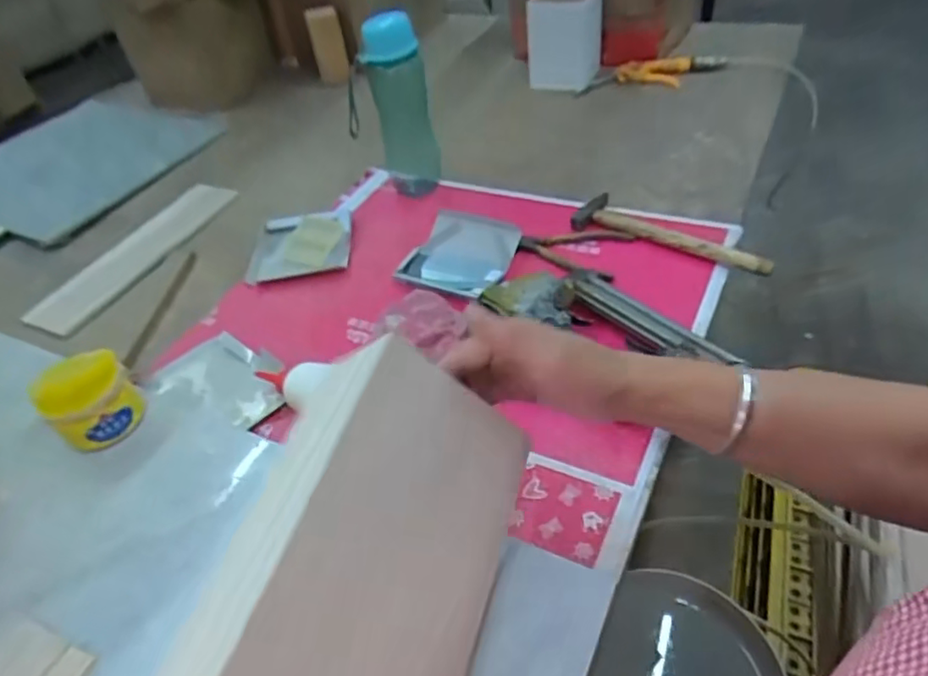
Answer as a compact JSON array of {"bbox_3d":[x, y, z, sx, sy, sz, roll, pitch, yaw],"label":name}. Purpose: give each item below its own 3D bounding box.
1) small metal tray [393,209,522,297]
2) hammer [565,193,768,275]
[{"bbox_3d":[-0.007,-0.102,0.772,0.134,0.048,0.118,15,48,23],"label":"small metal tray"},{"bbox_3d":[0.254,-0.126,0.753,0.246,0.033,0.064,23,52,29],"label":"hammer"}]

